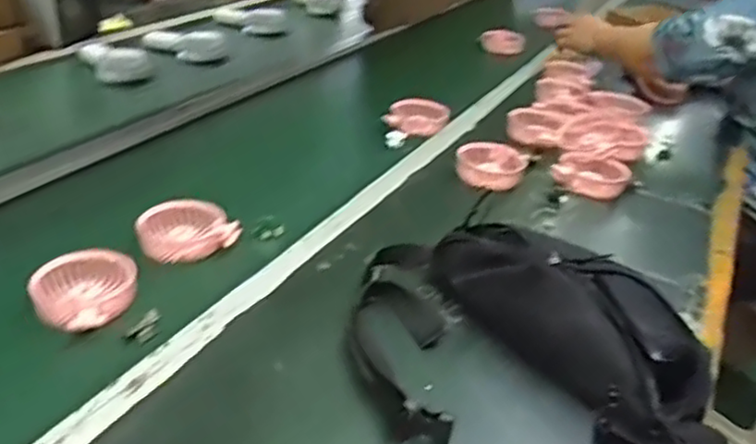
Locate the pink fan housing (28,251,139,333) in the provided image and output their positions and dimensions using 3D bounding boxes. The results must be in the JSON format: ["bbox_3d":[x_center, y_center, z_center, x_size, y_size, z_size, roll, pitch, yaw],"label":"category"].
[{"bbox_3d":[-0.275,0.066,0.657,0.084,0.032,0.089,42,54,18],"label":"pink fan housing"}]

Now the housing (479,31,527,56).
[{"bbox_3d":[0.304,-0.434,1.679,0.032,0.058,0.164,-12,20,-29],"label":"housing"}]

